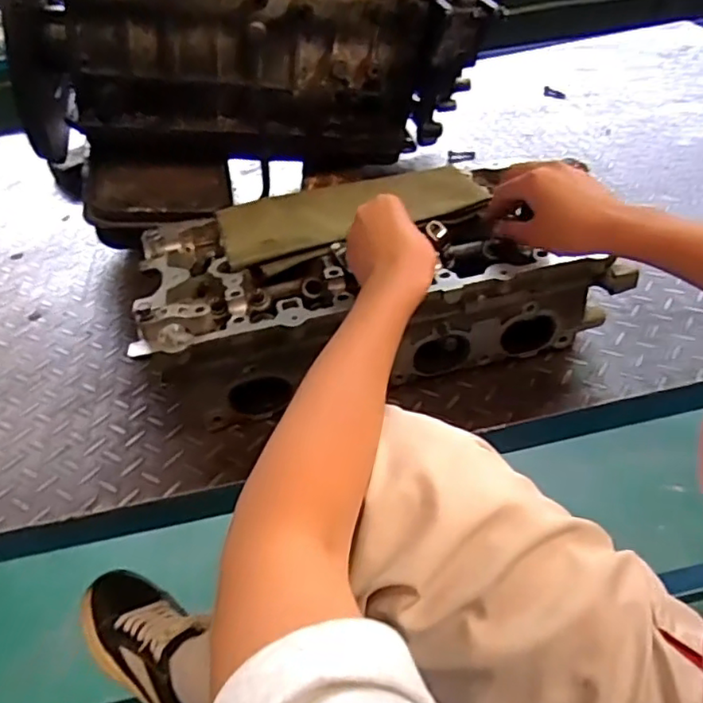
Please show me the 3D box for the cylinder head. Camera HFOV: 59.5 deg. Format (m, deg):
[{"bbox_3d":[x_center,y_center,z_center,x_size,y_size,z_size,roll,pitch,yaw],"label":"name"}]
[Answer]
[{"bbox_3d":[0.017,-0.072,0.641,0.416,0.141,0.228,-12,41,-6],"label":"cylinder head"}]

